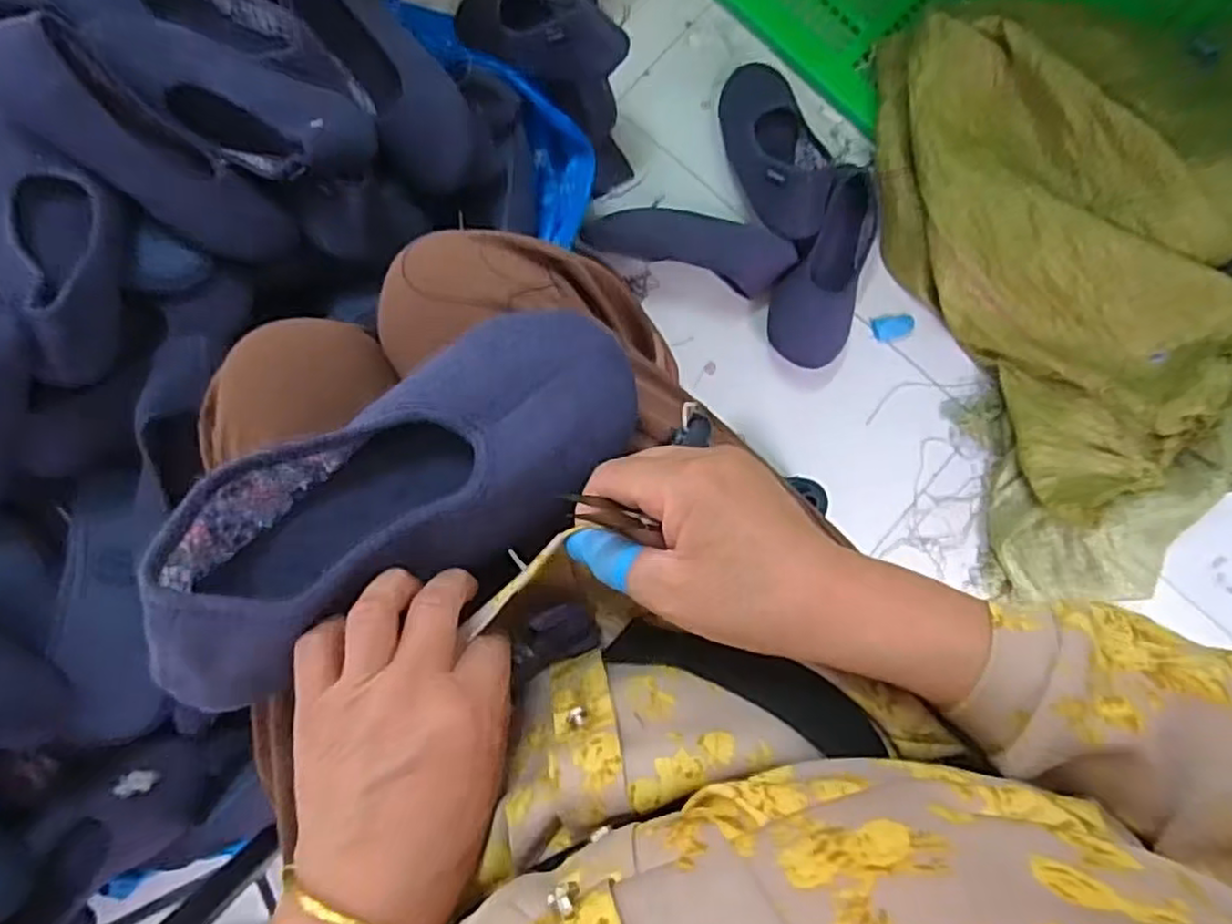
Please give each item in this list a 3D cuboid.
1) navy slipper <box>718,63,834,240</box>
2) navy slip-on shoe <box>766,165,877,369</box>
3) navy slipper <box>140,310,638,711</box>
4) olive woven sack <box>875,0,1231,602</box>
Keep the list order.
[{"bbox_3d":[0.192,-0.378,0.856,0.100,0.062,0.251,-10,67,-4],"label":"navy slipper"},{"bbox_3d":[0.254,-0.225,0.845,0.101,0.064,0.228,23,83,0],"label":"navy slip-on shoe"},{"bbox_3d":[-0.098,0.014,0.333,0.235,0.067,0.096,-31,86,-8],"label":"navy slipper"},{"bbox_3d":[0.598,-0.224,0.813,0.460,0.188,0.689,-16,85,-5],"label":"olive woven sack"}]

